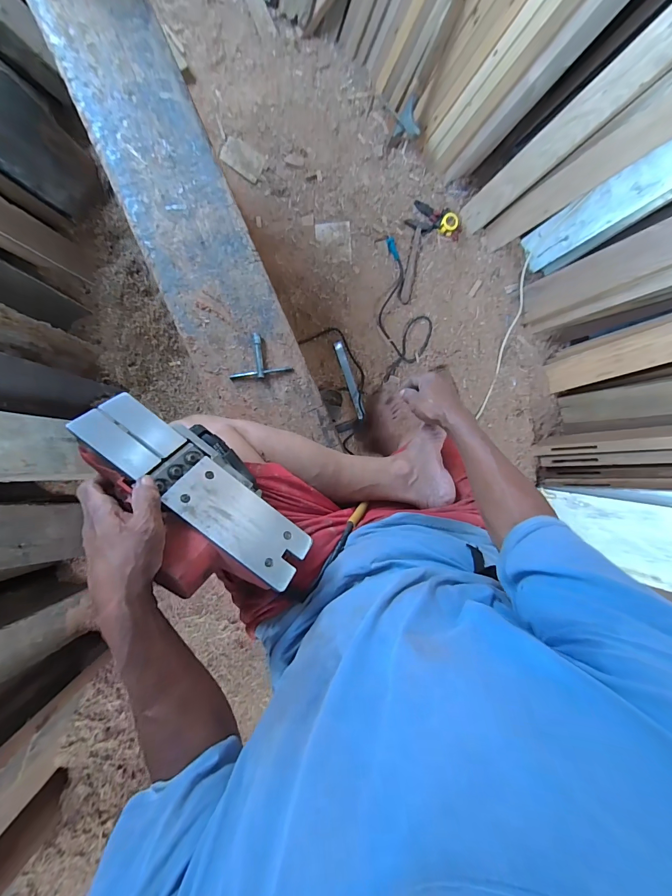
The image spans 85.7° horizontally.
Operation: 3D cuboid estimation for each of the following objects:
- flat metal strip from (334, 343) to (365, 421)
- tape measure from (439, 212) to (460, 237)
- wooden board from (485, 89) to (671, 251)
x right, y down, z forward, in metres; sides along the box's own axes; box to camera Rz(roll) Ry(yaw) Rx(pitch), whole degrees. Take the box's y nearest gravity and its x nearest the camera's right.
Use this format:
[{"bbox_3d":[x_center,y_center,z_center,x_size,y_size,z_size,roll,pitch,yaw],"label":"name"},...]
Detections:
[{"bbox_3d":[0.051,-0.240,1.278,0.032,0.007,0.277,-19,93,-7],"label":"flat metal strip"},{"bbox_3d":[0.396,-0.784,1.268,0.058,0.033,0.080,34,87,-7],"label":"tape measure"},{"bbox_3d":[0.723,-0.783,1.003,0.027,0.682,0.098,-44,106,-25],"label":"wooden board"}]

